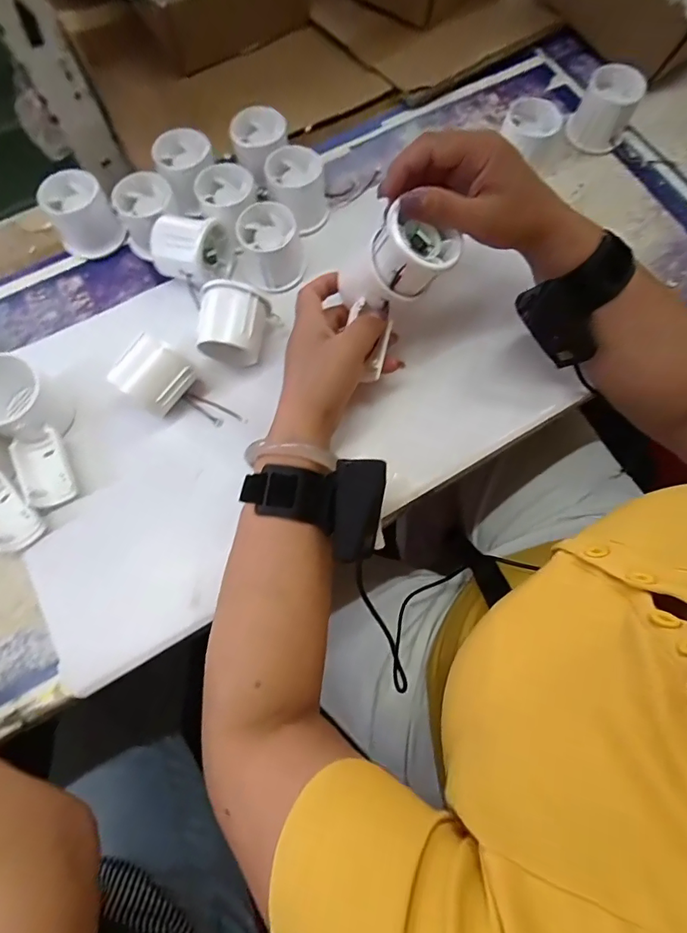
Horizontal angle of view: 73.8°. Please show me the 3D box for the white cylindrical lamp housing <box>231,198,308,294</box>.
[{"bbox_3d":[-0.067,-0.195,0.416,0.050,0.065,0.054,0,71,0],"label":"white cylindrical lamp housing"}]

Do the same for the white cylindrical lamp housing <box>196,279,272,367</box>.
[{"bbox_3d":[-0.094,-0.115,0.380,0.060,0.056,0.051,8,71,2],"label":"white cylindrical lamp housing"}]

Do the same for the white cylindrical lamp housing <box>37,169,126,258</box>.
[{"bbox_3d":[-0.239,-0.228,0.423,0.053,0.051,0.058,0,71,0],"label":"white cylindrical lamp housing"}]

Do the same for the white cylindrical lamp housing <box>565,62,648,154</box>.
[{"bbox_3d":[0.259,-0.353,0.454,0.052,0.053,0.052,0,71,0],"label":"white cylindrical lamp housing"}]

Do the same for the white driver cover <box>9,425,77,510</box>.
[{"bbox_3d":[-0.233,0.003,0.362,0.036,0.028,0.054,-26,73,-9],"label":"white driver cover"}]

